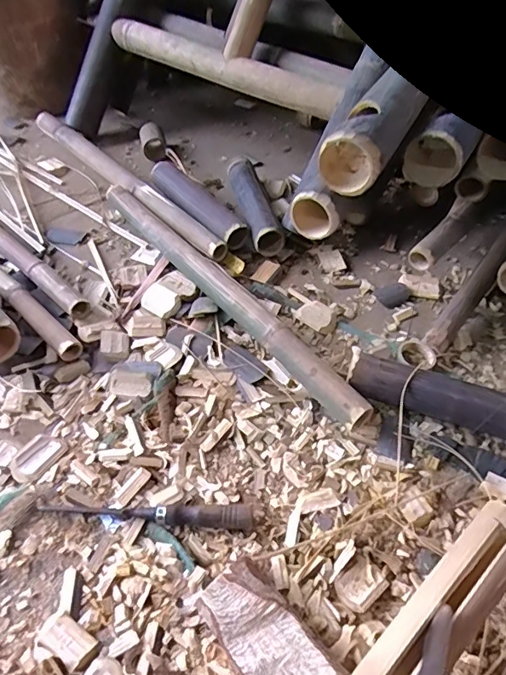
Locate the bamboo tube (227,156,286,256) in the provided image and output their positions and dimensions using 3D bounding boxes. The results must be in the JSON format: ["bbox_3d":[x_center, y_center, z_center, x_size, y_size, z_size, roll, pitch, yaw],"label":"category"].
[{"bbox_3d":[0.002,-0.247,0.899,0.053,0.059,0.230,-11,52,-9],"label":"bamboo tube"}]

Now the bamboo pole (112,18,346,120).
[{"bbox_3d":[-0.077,-0.524,0.927,0.548,0.058,0.058,29,57,22],"label":"bamboo pole"}]

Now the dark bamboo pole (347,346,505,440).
[{"bbox_3d":[0.256,0.087,0.616,0.266,0.058,0.056,16,53,13],"label":"dark bamboo pole"}]

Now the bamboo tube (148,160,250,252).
[{"bbox_3d":[-0.115,-0.253,0.904,0.062,0.047,0.264,-34,58,-24],"label":"bamboo tube"}]

